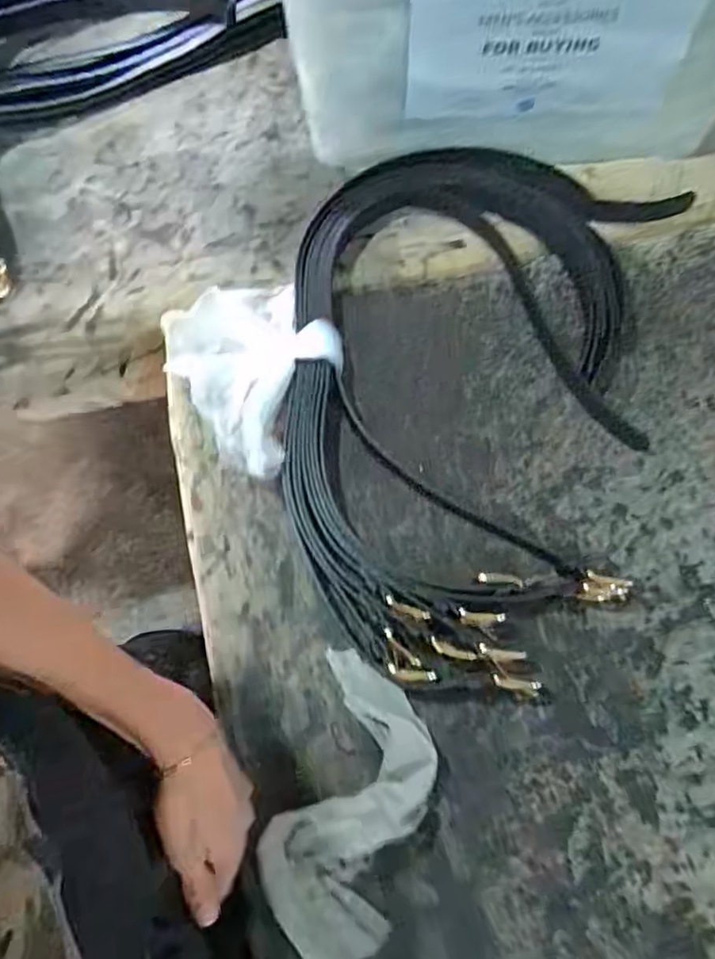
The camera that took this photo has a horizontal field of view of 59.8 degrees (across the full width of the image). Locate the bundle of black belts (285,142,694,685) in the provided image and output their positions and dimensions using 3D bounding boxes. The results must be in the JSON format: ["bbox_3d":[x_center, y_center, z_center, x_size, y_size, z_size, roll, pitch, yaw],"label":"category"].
[{"bbox_3d":[0.121,-0.112,0.656,0.415,0.043,0.643,10,67,6],"label":"bundle of black belts"}]

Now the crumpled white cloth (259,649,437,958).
[{"bbox_3d":[-0.006,0.258,0.495,0.113,0.049,0.220,18,68,9],"label":"crumpled white cloth"}]

